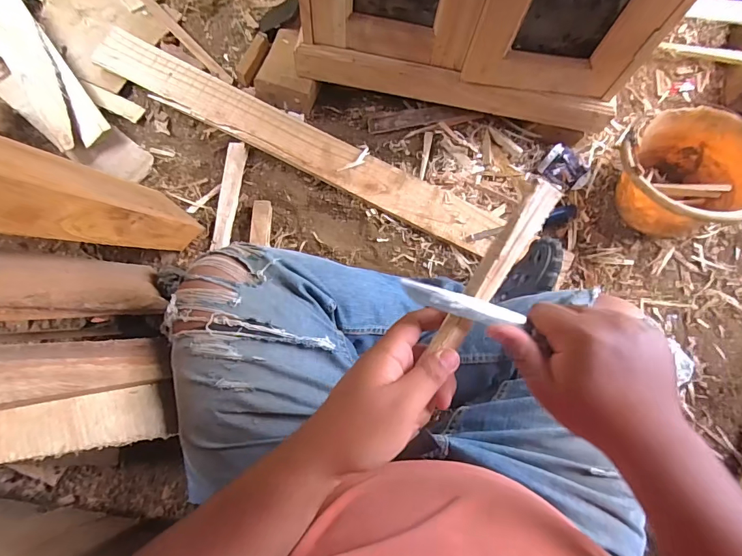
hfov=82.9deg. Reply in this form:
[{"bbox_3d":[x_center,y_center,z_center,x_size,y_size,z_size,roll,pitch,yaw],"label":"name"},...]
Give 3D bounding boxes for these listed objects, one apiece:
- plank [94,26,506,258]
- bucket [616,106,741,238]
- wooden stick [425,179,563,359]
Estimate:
[{"bbox_3d":[-0.158,-0.290,0.857,0.943,0.040,0.105,26,75,7],"label":"plank"},{"bbox_3d":[0.584,-0.184,0.800,0.233,0.169,0.226,0,74,0],"label":"bucket"},{"bbox_3d":[0.100,-0.008,0.340,0.024,0.010,0.166,34,88,9],"label":"wooden stick"}]

